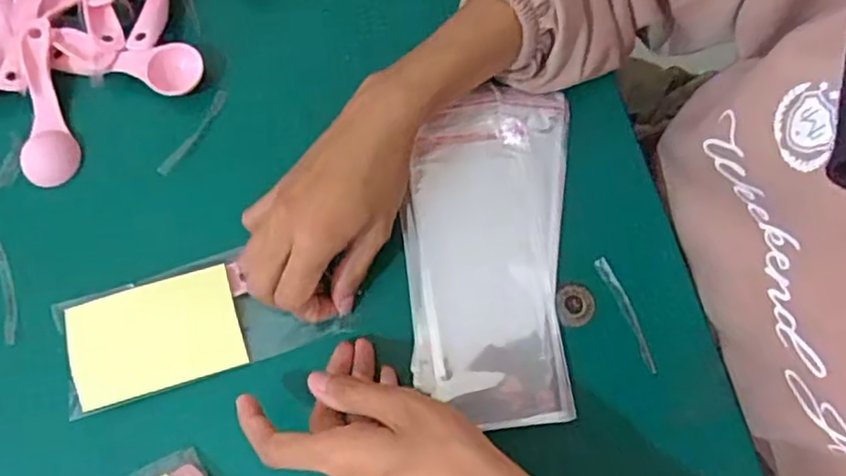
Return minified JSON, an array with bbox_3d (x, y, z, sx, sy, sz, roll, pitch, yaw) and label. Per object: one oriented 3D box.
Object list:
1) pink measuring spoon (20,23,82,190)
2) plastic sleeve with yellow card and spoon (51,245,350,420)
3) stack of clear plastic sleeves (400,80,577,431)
[{"bbox_3d":[-0.247,-0.091,0.422,0.032,0.022,0.112,-11,72,-2],"label":"pink measuring spoon"},{"bbox_3d":[-0.130,0.047,0.371,0.149,0.013,0.066,-18,72,-4],"label":"plastic sleeve with yellow card and spoon"},{"bbox_3d":[0.037,0.006,0.379,0.092,0.013,0.193,1,74,2],"label":"stack of clear plastic sleeves"}]

